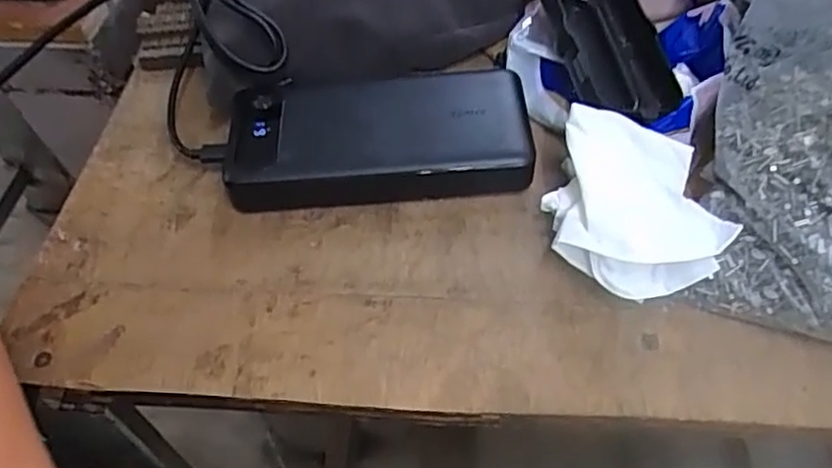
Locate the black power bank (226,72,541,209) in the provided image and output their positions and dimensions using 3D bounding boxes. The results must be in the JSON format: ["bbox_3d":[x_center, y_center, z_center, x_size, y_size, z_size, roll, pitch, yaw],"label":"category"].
[{"bbox_3d":[-0.020,-0.051,0.355,0.153,0.028,0.065,-4,52,0],"label":"black power bank"}]

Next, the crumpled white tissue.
[{"bbox_3d":[0.098,-0.011,0.309,0.070,0.048,0.075,6,53,7],"label":"crumpled white tissue"}]

